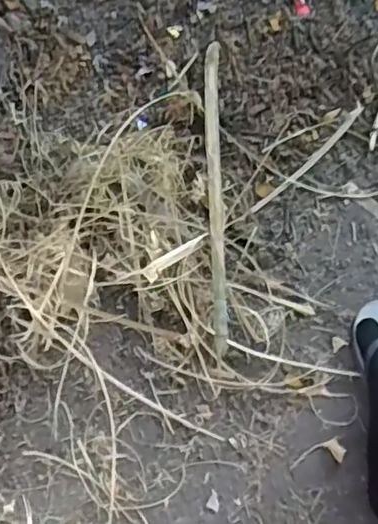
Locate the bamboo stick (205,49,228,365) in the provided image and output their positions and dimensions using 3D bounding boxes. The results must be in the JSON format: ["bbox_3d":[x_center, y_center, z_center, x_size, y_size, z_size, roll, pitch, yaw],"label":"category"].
[{"bbox_3d":[0.035,-0.101,0.796,0.023,0.025,0.443,-1,66,2],"label":"bamboo stick"}]

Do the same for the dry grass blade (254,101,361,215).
[{"bbox_3d":[0.171,-0.145,0.867,0.015,0.016,0.236,41,73,18],"label":"dry grass blade"}]

